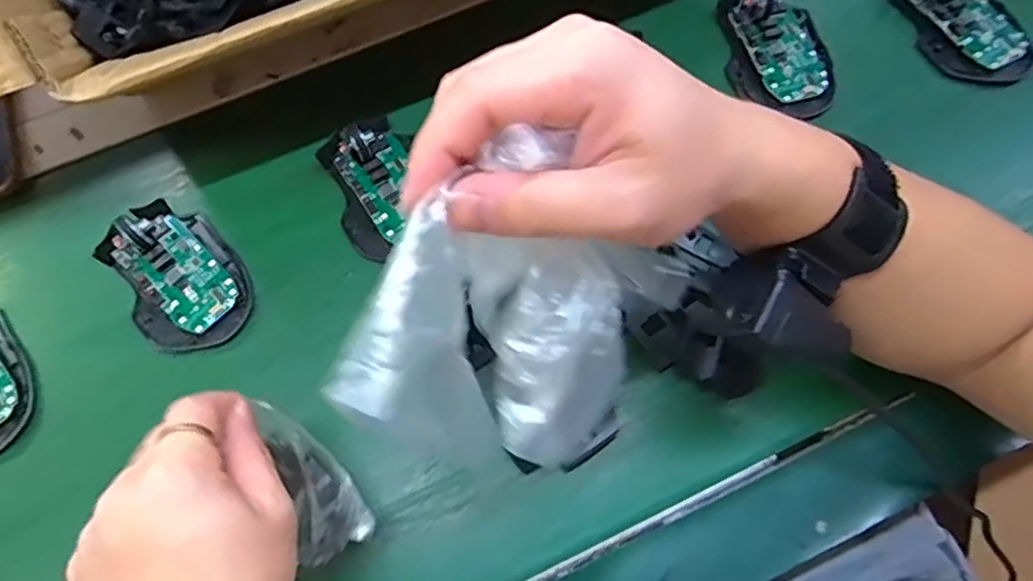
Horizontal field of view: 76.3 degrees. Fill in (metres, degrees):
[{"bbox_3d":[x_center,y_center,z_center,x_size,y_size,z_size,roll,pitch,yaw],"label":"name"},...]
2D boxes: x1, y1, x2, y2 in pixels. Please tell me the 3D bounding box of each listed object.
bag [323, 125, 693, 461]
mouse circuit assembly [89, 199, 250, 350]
[{"bbox_3d":[0.004,0.009,0.231,0.080,0.074,0.111,27,73,12],"label":"bag"},{"bbox_3d":[-0.226,-0.011,0.434,0.074,0.024,0.113,-42,73,-12],"label":"mouse circuit assembly"}]

